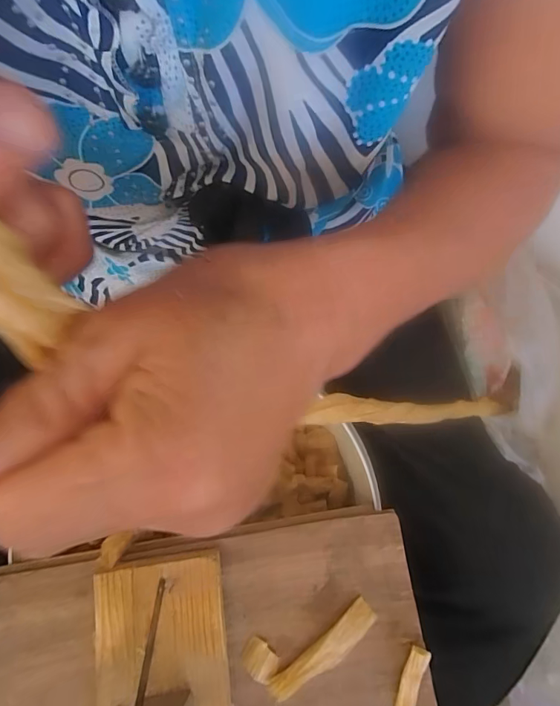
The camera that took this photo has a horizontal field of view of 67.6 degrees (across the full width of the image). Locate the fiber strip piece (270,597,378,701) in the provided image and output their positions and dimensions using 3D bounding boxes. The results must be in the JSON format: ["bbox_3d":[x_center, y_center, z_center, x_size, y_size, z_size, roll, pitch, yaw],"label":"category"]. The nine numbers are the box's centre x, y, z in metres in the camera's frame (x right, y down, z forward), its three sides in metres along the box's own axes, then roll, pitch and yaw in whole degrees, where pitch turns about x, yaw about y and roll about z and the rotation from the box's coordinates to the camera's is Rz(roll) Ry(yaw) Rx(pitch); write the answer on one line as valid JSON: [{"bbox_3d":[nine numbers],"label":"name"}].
[{"bbox_3d":[0.032,0.217,0.304,0.089,0.013,0.020,-38,80,-8],"label":"fiber strip piece"}]

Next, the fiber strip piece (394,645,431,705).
[{"bbox_3d":[0.093,0.241,0.300,0.014,0.013,0.059,16,77,4],"label":"fiber strip piece"}]

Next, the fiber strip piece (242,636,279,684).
[{"bbox_3d":[-0.015,0.223,0.303,0.026,0.004,0.023,37,80,8],"label":"fiber strip piece"}]

